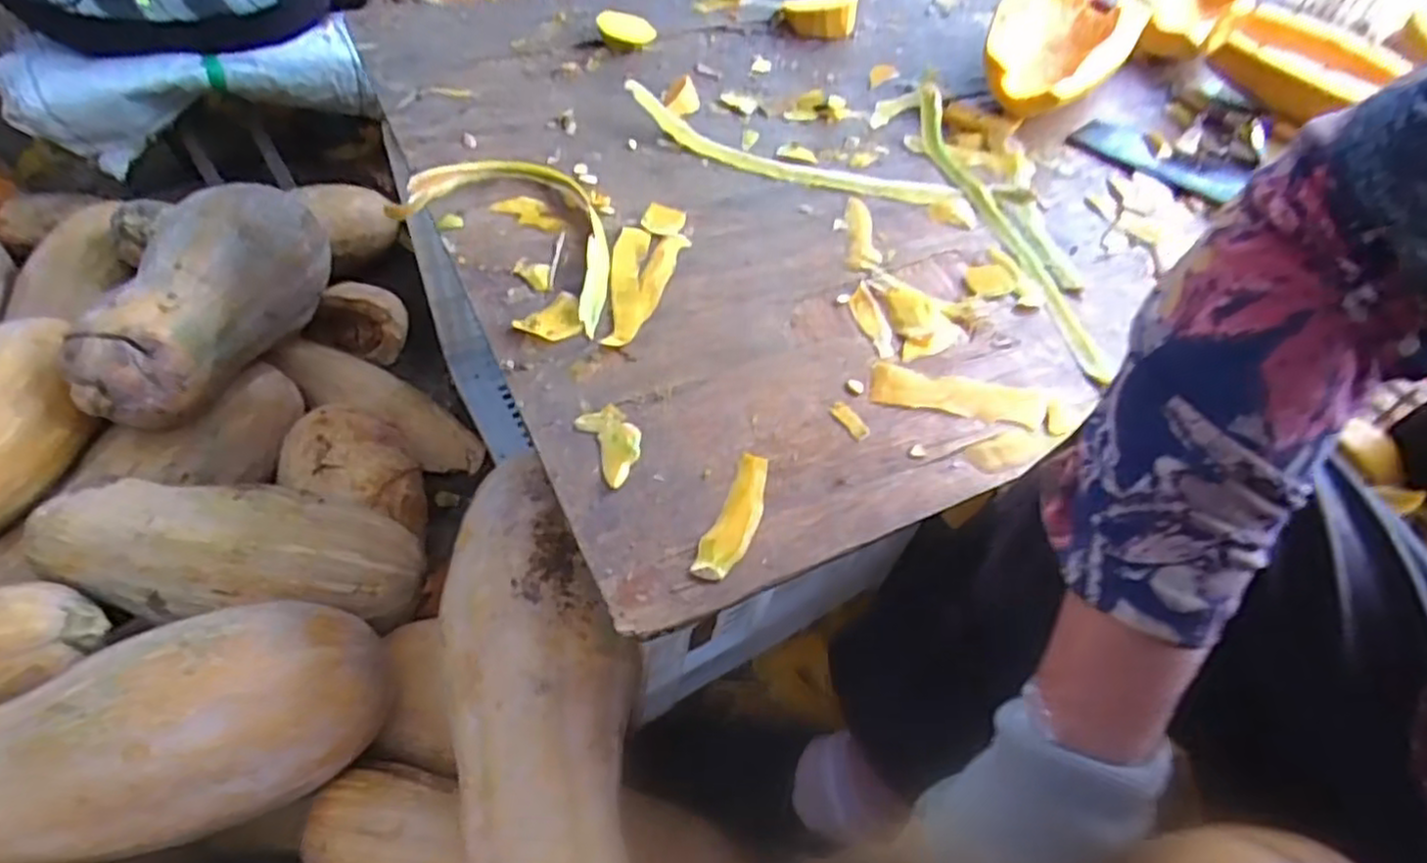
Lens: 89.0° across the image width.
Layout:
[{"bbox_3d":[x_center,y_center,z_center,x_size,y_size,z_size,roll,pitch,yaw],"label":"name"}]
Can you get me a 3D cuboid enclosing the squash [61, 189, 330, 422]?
[{"bbox_3d":[-0.488,-0.135,0.708,0.119,0.114,0.308,5,51,-2],"label":"squash"}]

